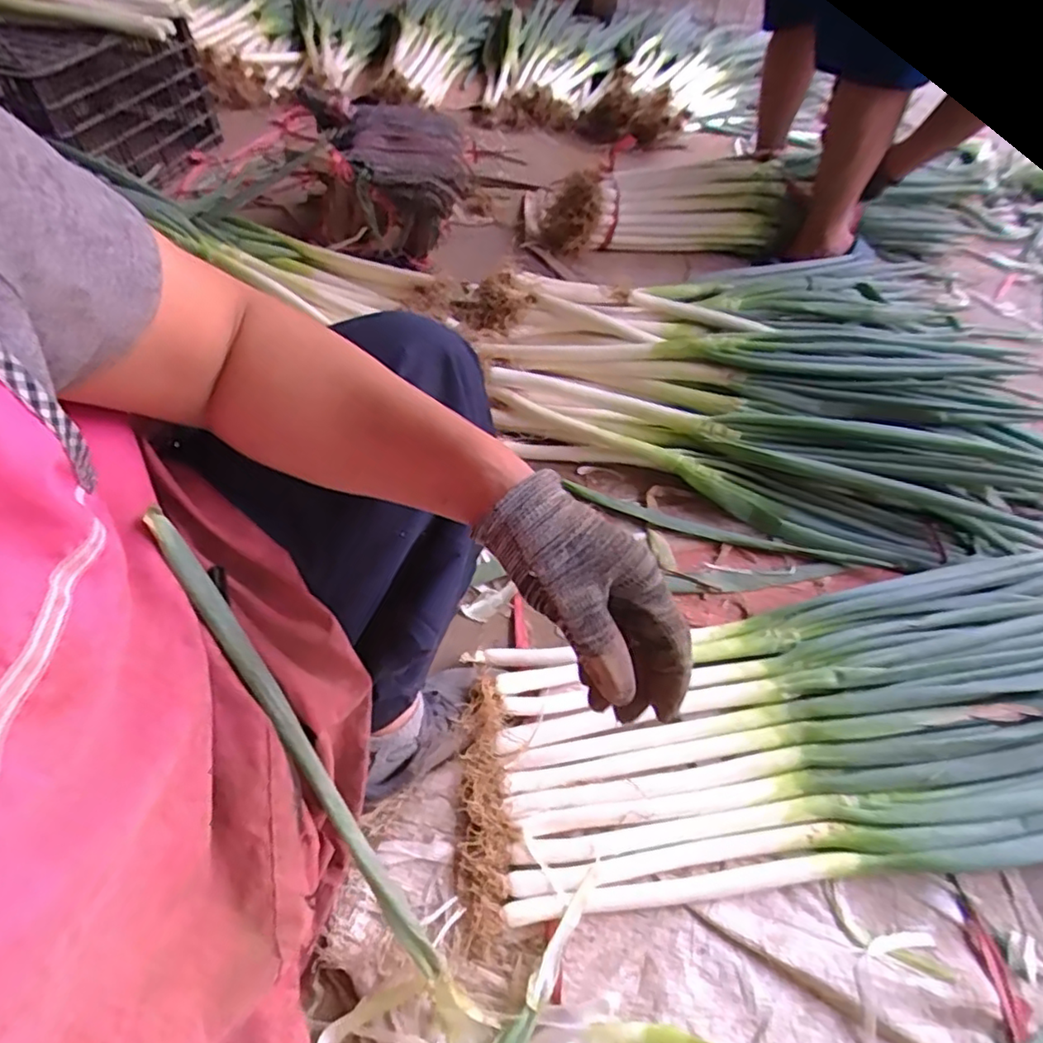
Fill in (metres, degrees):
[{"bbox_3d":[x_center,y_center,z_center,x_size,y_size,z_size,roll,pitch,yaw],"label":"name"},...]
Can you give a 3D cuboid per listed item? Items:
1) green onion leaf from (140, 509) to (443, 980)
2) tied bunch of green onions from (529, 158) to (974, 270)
[{"bbox_3d":[-0.129,0.182,0.408,0.017,0.424,0.022,-31,29,-26],"label":"green onion leaf"},{"bbox_3d":[0.515,-0.655,1.277,0.868,0.159,0.203,5,52,-2],"label":"tied bunch of green onions"}]

